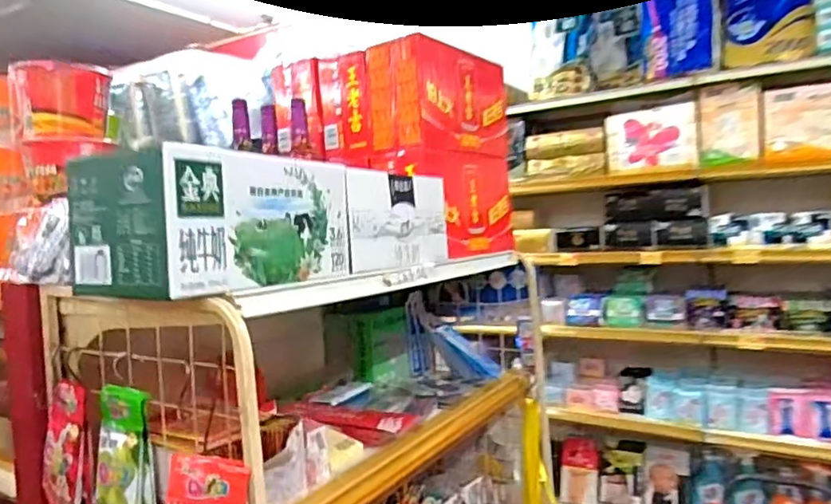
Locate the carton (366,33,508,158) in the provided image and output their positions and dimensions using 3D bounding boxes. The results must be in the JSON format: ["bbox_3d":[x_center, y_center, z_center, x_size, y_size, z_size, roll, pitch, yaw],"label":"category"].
[{"bbox_3d":[0.054,-0.292,1.194,0.126,0.190,0.328,-1,3,37],"label":"carton"}]

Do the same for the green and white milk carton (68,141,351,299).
[{"bbox_3d":[-0.227,-0.033,0.702,0.168,0.137,0.281,-1,2,27],"label":"green and white milk carton"}]

